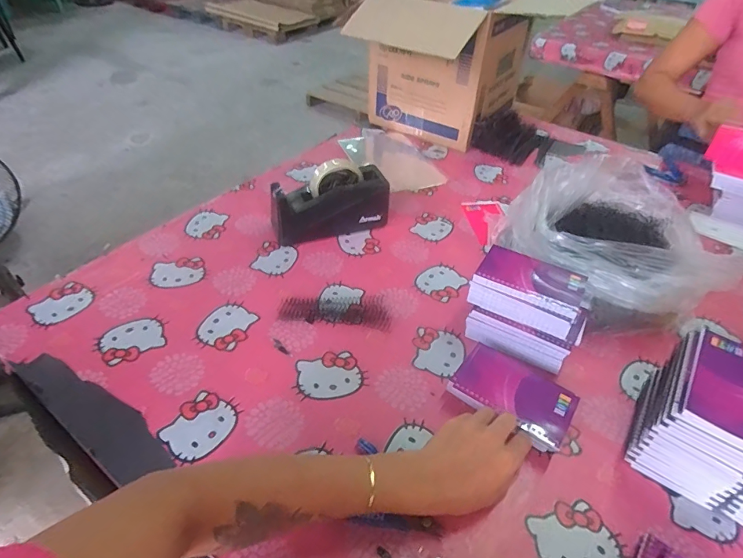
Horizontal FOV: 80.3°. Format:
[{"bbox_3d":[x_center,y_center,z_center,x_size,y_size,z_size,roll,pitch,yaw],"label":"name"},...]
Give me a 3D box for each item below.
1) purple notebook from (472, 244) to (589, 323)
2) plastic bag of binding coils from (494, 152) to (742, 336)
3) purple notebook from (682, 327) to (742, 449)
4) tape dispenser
[{"bbox_3d":[0.210,-0.003,0.577,0.128,0.016,0.087,24,47,22],"label":"purple notebook"},{"bbox_3d":[0.350,-0.049,0.667,0.253,0.156,0.239,-3,43,-6],"label":"plastic bag of binding coils"},{"bbox_3d":[0.363,0.107,0.436,0.083,0.013,0.130,29,49,25],"label":"purple notebook"},{"bbox_3d":[-0.071,-0.133,0.771,0.203,0.109,0.078,-14,44,-18],"label":"tape dispenser"}]

